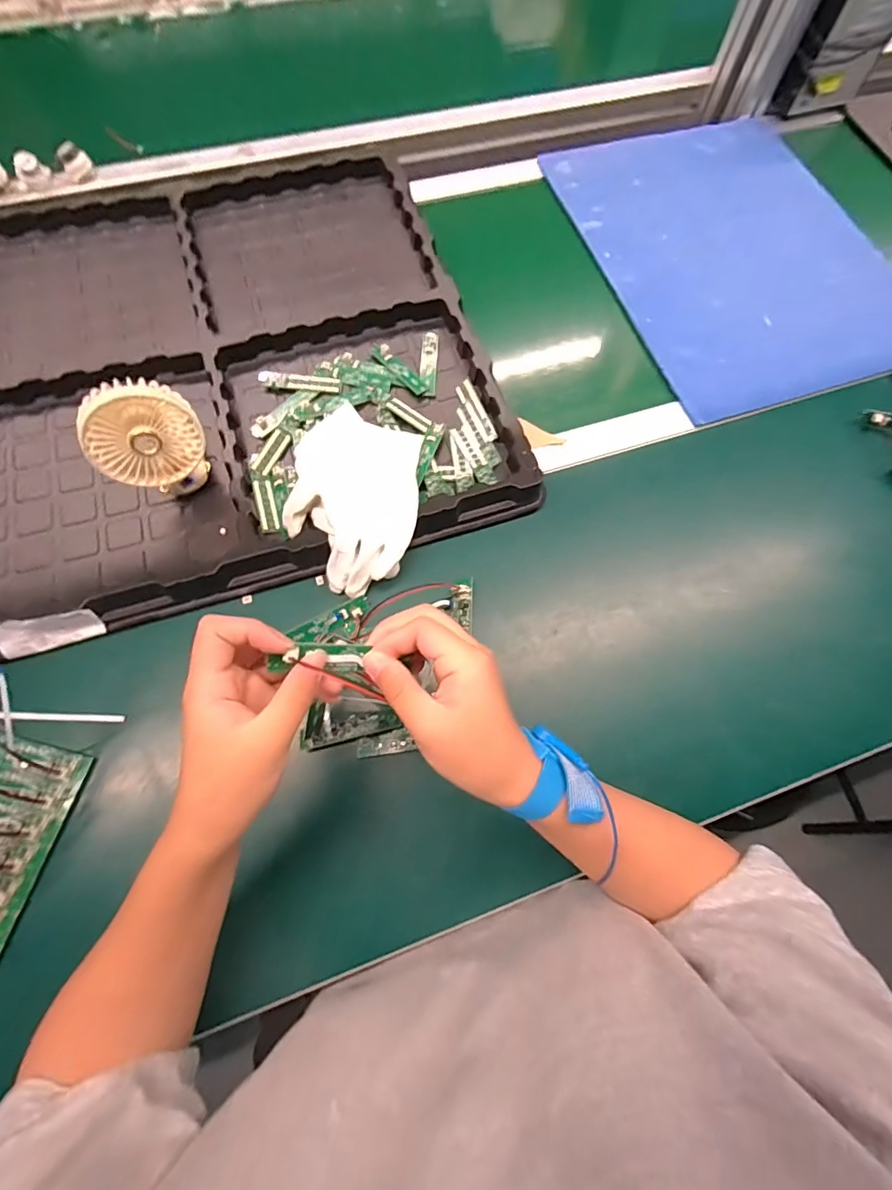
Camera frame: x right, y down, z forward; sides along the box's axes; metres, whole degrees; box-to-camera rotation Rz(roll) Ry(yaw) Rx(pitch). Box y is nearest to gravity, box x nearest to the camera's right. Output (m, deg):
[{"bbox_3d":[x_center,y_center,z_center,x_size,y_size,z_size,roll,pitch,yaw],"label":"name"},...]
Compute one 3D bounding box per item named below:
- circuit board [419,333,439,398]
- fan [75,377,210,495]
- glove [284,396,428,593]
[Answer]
[{"bbox_3d":[-0.018,-0.256,0.529,0.018,0.004,0.088,1,70,-1],"label":"circuit board"},{"bbox_3d":[-0.255,-0.129,0.421,0.035,0.114,0.086,42,74,12],"label":"fan"},{"bbox_3d":[-0.086,-0.093,0.452,0.118,0.037,0.176,2,70,-1],"label":"glove"}]

